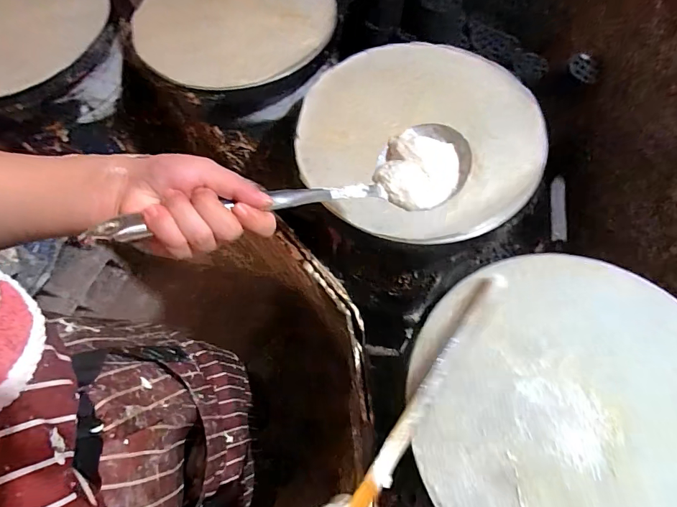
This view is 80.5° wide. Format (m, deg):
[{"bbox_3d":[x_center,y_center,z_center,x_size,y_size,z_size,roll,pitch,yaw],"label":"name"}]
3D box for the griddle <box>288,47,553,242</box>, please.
[{"bbox_3d":[0.125,-0.191,0.622,0.364,0.016,0.364,-1,65,1],"label":"griddle"}]

